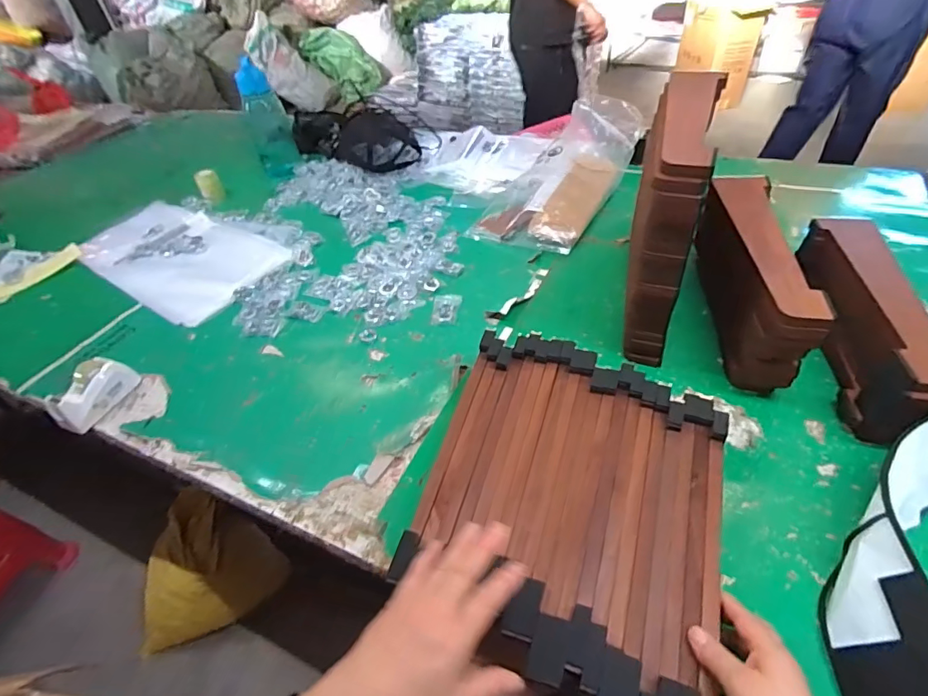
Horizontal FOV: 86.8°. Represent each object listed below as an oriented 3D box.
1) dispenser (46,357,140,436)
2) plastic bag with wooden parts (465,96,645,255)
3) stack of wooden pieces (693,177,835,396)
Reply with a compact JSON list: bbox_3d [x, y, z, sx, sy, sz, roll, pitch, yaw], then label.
[{"bbox_3d":[-0.566,0.067,0.748,0.059,0.057,0.120,7,45,15],"label":"dispenser"},{"bbox_3d":[0.212,-0.387,1.066,0.216,0.146,0.431,20,50,26],"label":"plastic bag with wooden parts"},{"bbox_3d":[0.408,-0.085,0.709,0.076,0.180,0.344,4,44,12],"label":"stack of wooden pieces"}]

